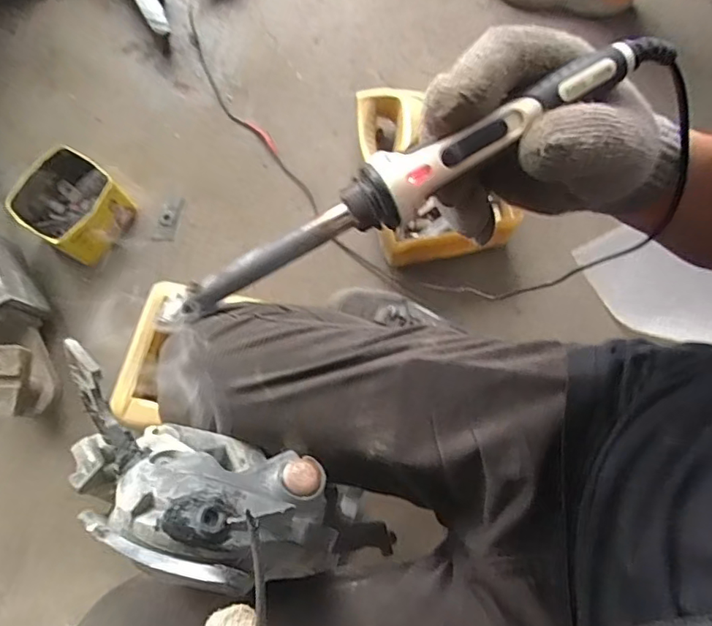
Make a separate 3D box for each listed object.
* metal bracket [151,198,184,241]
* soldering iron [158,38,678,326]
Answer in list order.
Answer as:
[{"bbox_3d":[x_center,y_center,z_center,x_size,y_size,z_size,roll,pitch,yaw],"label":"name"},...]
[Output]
[{"bbox_3d":[-0.305,-0.152,0.858,0.034,0.006,0.077,9,74,1],"label":"metal bracket"},{"bbox_3d":[0.028,-0.059,0.220,0.240,0.022,0.023,-30,77,-2],"label":"soldering iron"}]

